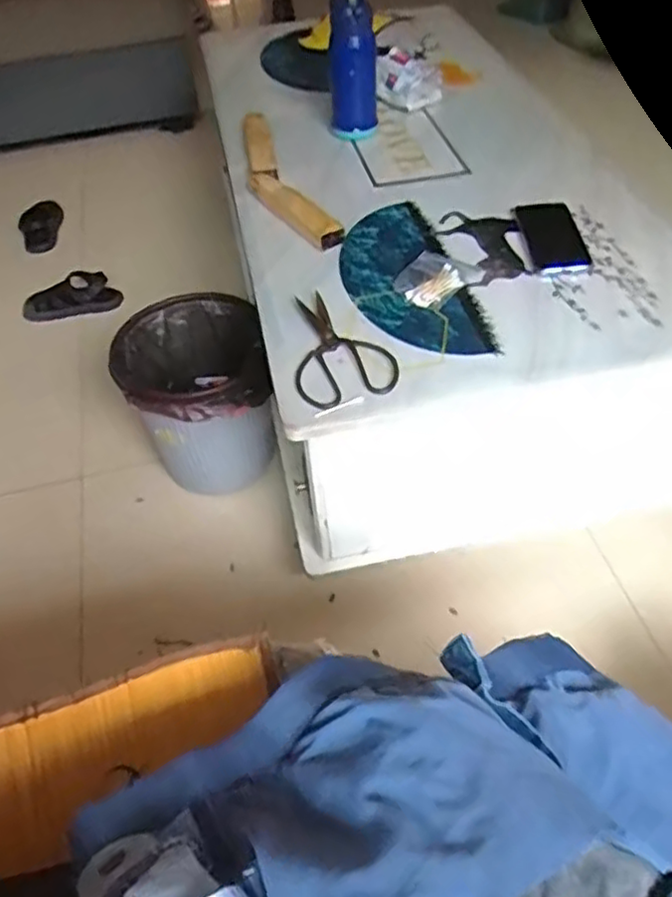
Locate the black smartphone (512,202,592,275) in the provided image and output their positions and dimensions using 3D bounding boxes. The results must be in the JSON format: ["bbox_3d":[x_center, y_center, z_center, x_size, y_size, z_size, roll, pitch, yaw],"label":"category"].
[{"bbox_3d":[0.299,-0.295,0.928,0.076,0.014,0.167,-3,49,1],"label":"black smartphone"}]

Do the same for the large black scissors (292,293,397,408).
[{"bbox_3d":[0.007,-0.130,0.793,0.115,0.015,0.204,-6,49,-1],"label":"large black scissors"}]

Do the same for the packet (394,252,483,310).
[{"bbox_3d":[0.127,-0.219,0.872,0.087,0.013,0.107,29,57,26],"label":"packet"}]

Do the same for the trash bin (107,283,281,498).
[{"bbox_3d":[-0.216,-0.065,1.096,0.219,0.263,0.249,-16,50,-10],"label":"trash bin"}]

